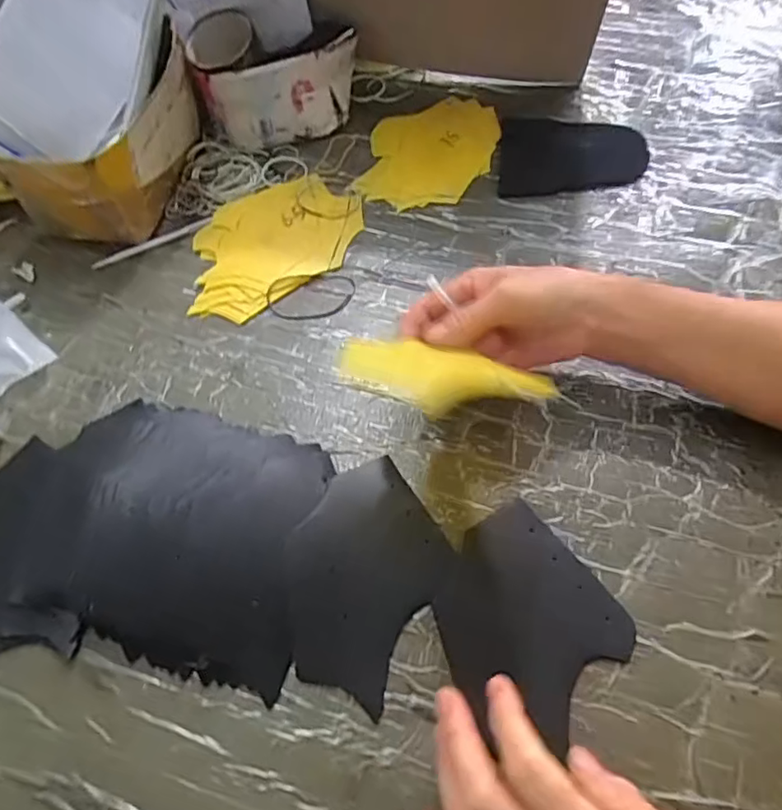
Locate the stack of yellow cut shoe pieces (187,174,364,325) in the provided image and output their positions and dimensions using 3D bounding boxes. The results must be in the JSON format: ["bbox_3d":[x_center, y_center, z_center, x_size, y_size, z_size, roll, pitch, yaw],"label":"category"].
[{"bbox_3d":[-0.102,-0.139,0.500,0.160,0.009,0.115,-33,63,-14],"label":"stack of yellow cut shoe pieces"}]

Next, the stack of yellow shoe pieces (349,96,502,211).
[{"bbox_3d":[0.037,-0.237,0.541,0.111,0.007,0.146,12,62,11],"label":"stack of yellow shoe pieces"}]

